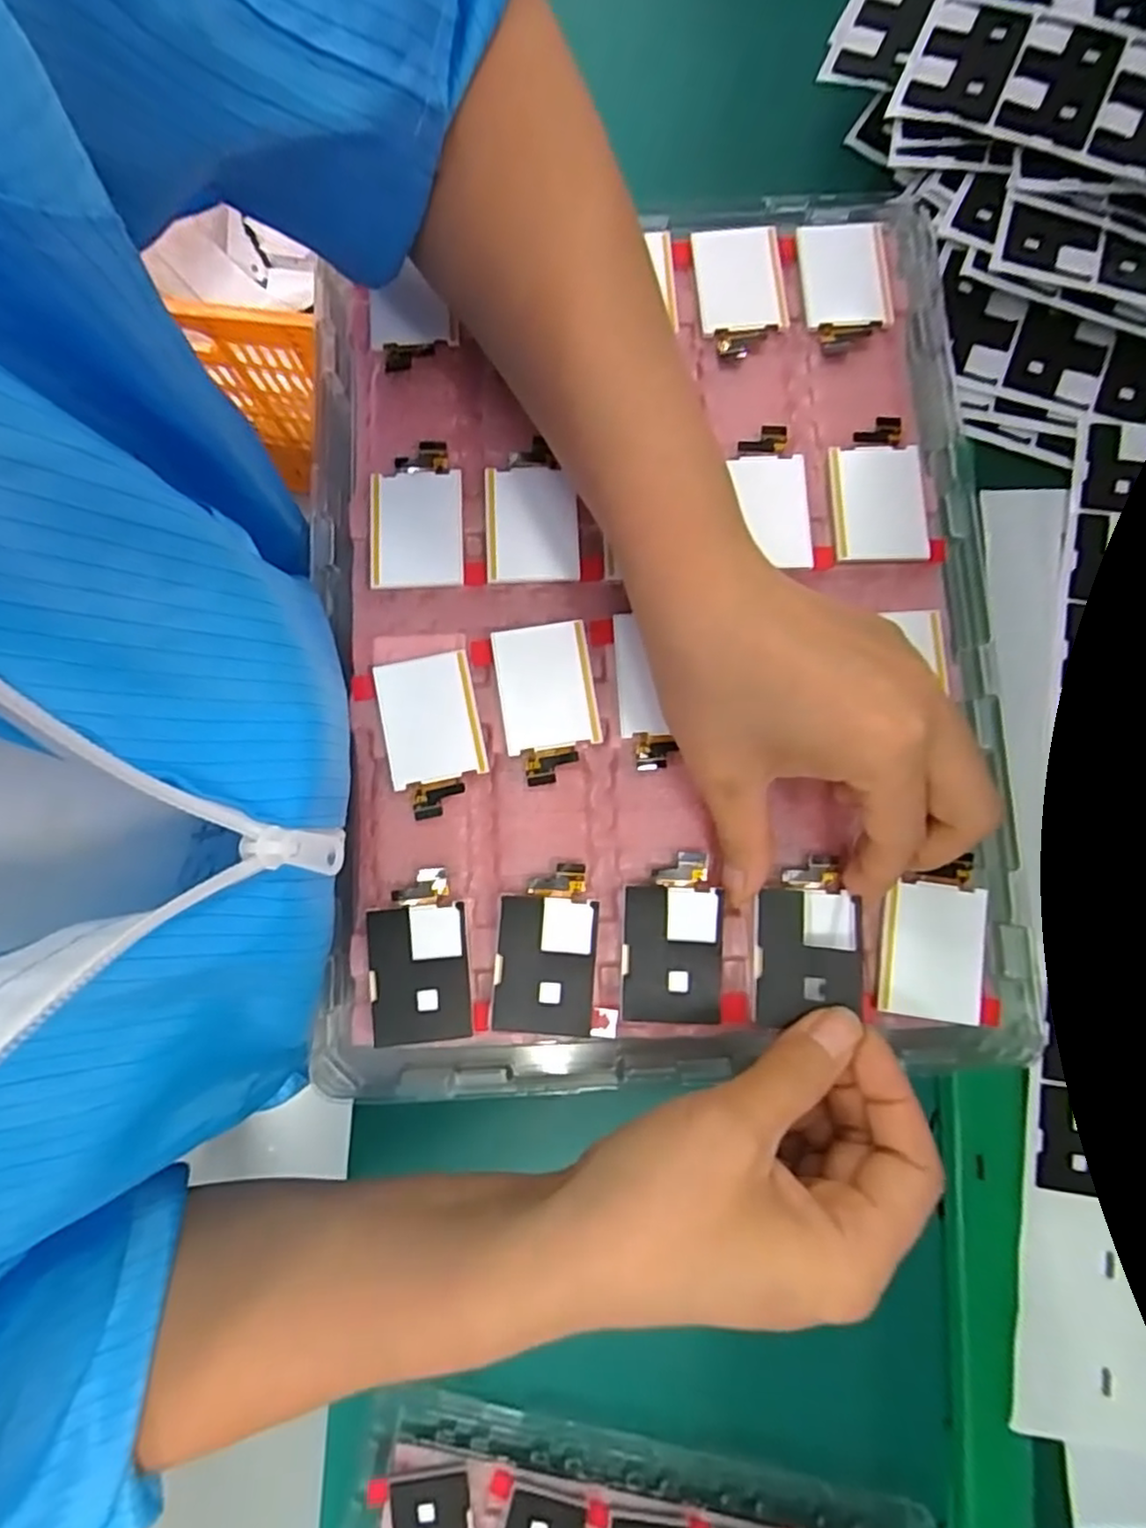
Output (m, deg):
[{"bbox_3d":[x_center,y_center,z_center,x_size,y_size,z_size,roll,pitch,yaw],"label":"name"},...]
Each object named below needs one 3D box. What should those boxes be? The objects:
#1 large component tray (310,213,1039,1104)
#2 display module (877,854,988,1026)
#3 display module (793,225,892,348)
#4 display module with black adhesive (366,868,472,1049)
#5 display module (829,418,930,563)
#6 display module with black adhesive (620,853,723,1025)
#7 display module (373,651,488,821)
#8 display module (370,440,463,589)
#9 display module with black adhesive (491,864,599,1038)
[{"bbox_3d":[0.033,-0.052,0.264,0.263,0.038,0.332,-4,82,-1],"label":"large component tray"},{"bbox_3d":[0.127,0.062,0.240,0.034,0.004,0.054,8,82,1],"label":"display module"},{"bbox_3d":[0.114,-0.200,0.284,0.036,0.007,0.056,-7,82,-1],"label":"display module"},{"bbox_3d":[-0.054,0.068,0.239,0.034,0.005,0.057,-5,82,-1],"label":"display module with black adhesive"},{"bbox_3d":[0.121,-0.107,0.268,0.037,0.008,0.058,0,82,0],"label":"display module"},{"bbox_3d":[0.035,0.061,0.240,0.034,0.004,0.057,3,82,0],"label":"display module with black adhesive"},{"bbox_3d":[-0.052,-0.011,0.251,0.034,0.004,0.057,-12,82,-2],"label":"display module"},{"bbox_3d":[-0.060,-0.095,0.261,0.035,0.006,0.057,-2,82,-1],"label":"display module"},{"bbox_3d":[-0.009,0.065,0.240,0.034,0.006,0.057,5,82,0],"label":"display module with black adhesive"}]

